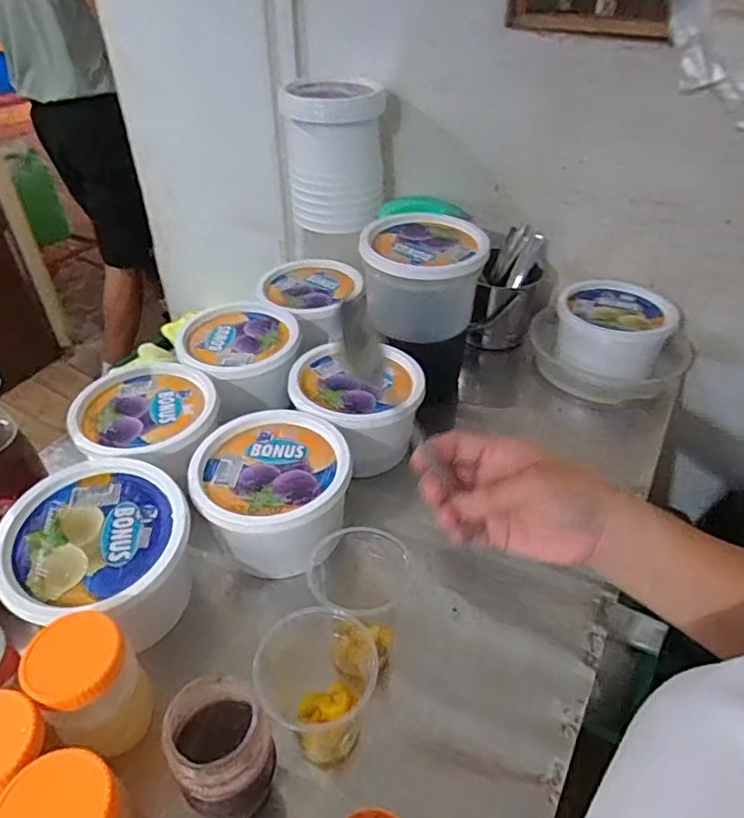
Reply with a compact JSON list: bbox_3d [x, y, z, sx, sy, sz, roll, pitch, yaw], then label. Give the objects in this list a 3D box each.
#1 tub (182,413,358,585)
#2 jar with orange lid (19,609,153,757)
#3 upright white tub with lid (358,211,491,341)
[{"bbox_3d":[-0.108,0.096,0.657,0.169,0.104,0.186,0,40,-1],"label":"tub"},{"bbox_3d":[-0.224,0.229,0.472,0.069,0.129,0.063,1,40,0],"label":"jar with orange lid"},{"bbox_3d":[0.071,-0.186,0.826,0.167,0.117,0.177,1,40,0],"label":"upright white tub with lid"}]

